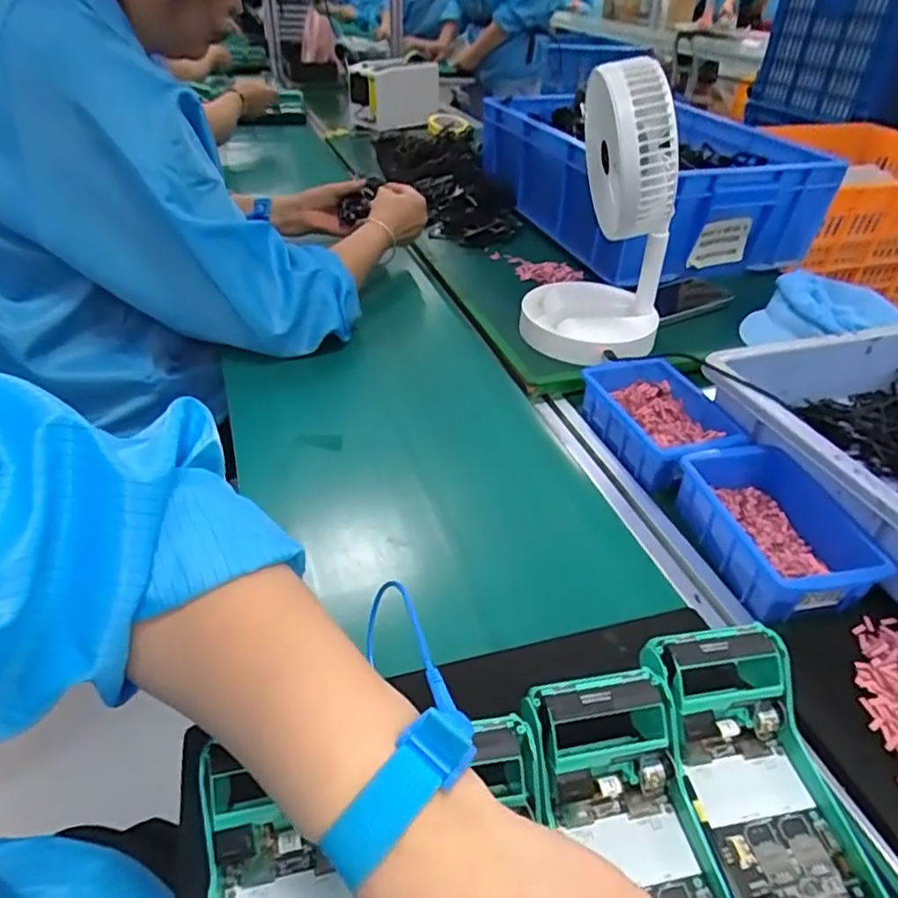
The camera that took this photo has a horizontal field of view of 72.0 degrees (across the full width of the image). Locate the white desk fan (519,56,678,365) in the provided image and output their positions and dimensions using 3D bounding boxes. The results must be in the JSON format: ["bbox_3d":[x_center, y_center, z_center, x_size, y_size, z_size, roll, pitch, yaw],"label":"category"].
[{"bbox_3d":[0.170,-0.249,0.666,0.154,0.283,0.164,10,40,10],"label":"white desk fan"}]

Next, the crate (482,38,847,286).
[{"bbox_3d":[0.306,-0.436,0.995,0.381,0.156,0.495,-8,40,-12],"label":"crate"}]

